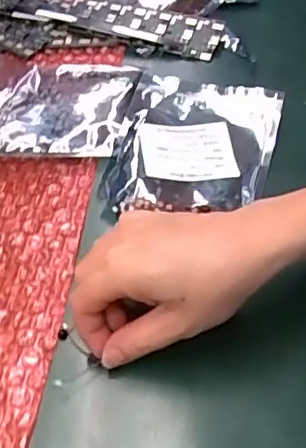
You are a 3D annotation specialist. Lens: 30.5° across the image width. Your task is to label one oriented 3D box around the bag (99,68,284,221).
[{"bbox_3d":[0.026,-0.050,0.358,0.097,0.020,0.114,9,51,12],"label":"bag"}]

